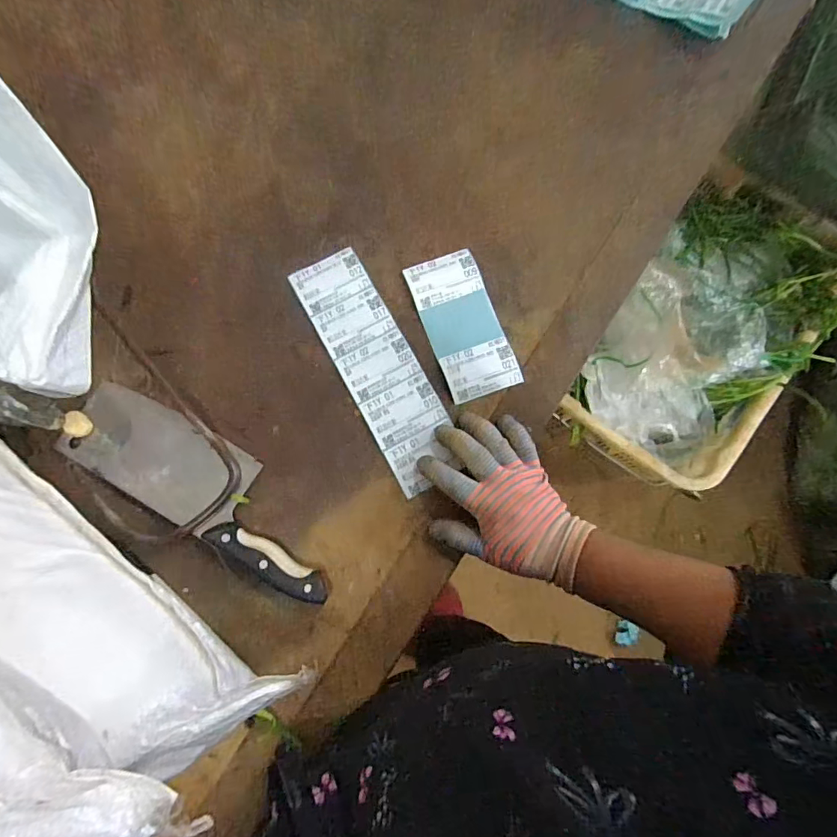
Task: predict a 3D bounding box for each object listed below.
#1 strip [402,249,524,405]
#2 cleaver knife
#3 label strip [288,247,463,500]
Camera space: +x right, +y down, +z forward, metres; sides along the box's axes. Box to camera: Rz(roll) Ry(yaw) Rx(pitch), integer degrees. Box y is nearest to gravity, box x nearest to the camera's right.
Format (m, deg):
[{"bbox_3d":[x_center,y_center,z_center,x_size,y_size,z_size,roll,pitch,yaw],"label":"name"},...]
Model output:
[{"bbox_3d":[0.044,-0.095,0.474,0.070,0.006,0.148,-20,80,-4],"label":"strip"},{"bbox_3d":[-0.197,0.062,0.437,0.283,0.028,0.086,30,80,5],"label":"cleaver knife"},{"bbox_3d":[-0.040,-0.052,0.465,0.073,0.005,0.248,-26,81,-5],"label":"label strip"}]

